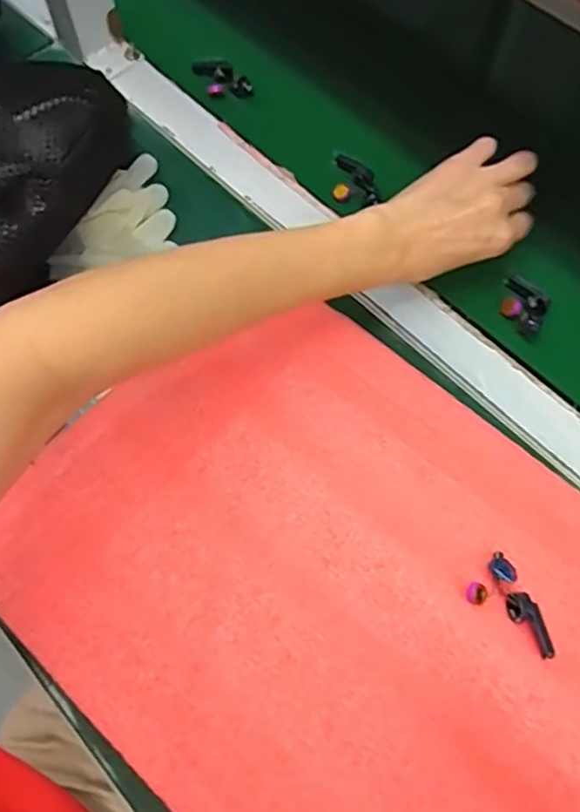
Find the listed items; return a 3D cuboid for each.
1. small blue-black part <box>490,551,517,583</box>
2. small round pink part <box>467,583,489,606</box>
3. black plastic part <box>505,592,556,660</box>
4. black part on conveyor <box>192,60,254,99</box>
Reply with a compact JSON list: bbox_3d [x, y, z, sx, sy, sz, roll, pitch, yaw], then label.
[{"bbox_3d":[0.116,0.088,0.336,0.011,0.010,0.016,-42,73,-17],"label":"small blue-black part"},{"bbox_3d":[0.100,0.101,0.333,0.011,0.009,0.011,0,67,0],"label":"small round pink part"},{"bbox_3d":[0.127,0.114,0.325,0.013,0.009,0.035,-30,70,-13],"label":"black plastic part"},{"bbox_3d":[-0.054,-0.267,0.507,0.032,0.012,0.047,-30,70,-12],"label":"black part on conveyor"}]

